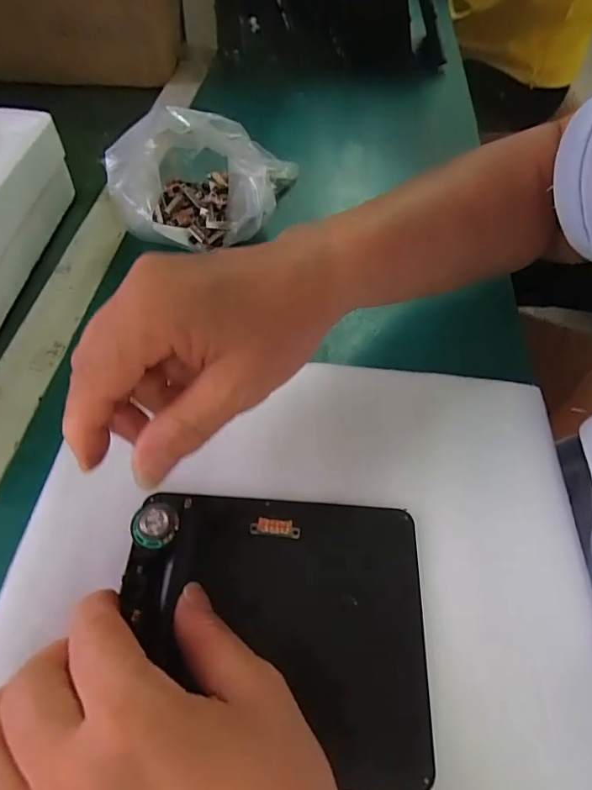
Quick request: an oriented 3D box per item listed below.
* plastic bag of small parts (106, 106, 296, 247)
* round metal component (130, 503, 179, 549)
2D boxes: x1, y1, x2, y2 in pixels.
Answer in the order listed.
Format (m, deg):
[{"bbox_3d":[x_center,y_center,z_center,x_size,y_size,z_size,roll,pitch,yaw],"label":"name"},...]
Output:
[{"bbox_3d":[-0.072,-0.155,0.358,0.098,0.078,0.097,26,56,16],"label":"plastic bag of small parts"},{"bbox_3d":[-0.064,0.058,0.217,0.021,0.007,0.019,-6,69,3],"label":"round metal component"}]

